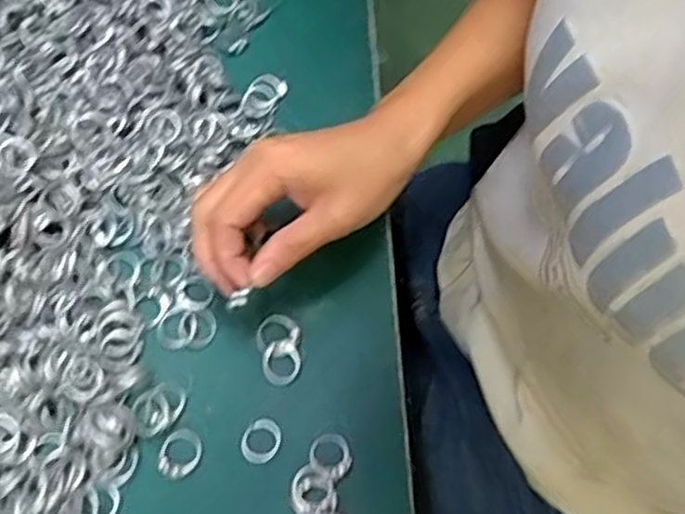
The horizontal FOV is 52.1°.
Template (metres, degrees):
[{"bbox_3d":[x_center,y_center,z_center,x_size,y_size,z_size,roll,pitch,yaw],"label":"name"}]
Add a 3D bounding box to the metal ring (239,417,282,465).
[{"bbox_3d":[-0.042,0.096,0.364,0.020,0.005,0.023,27,66,12],"label":"metal ring"}]

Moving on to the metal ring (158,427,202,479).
[{"bbox_3d":[-0.084,0.101,0.360,0.021,0.004,0.025,17,64,7],"label":"metal ring"}]

